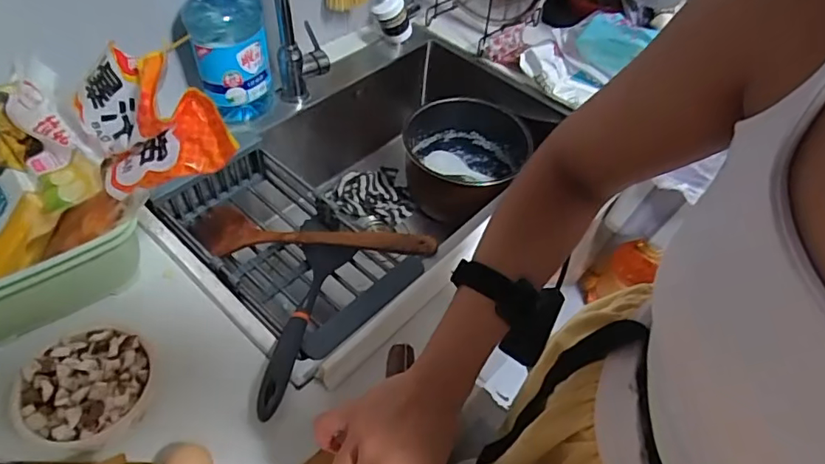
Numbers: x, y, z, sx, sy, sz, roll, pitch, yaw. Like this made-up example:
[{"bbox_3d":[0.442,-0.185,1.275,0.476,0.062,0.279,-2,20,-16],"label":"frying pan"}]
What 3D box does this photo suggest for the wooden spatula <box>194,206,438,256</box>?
[{"bbox_3d":[-0.150,0.008,0.751,0.366,0.026,0.074,4,49,16],"label":"wooden spatula"}]

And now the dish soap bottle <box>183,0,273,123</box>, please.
[{"bbox_3d":[-0.264,-0.288,0.757,0.095,0.266,0.080,-5,51,-9],"label":"dish soap bottle"}]

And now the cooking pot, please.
[{"bbox_3d":[0.107,-0.131,1.001,0.214,0.137,0.211,2,51,-3],"label":"cooking pot"}]

